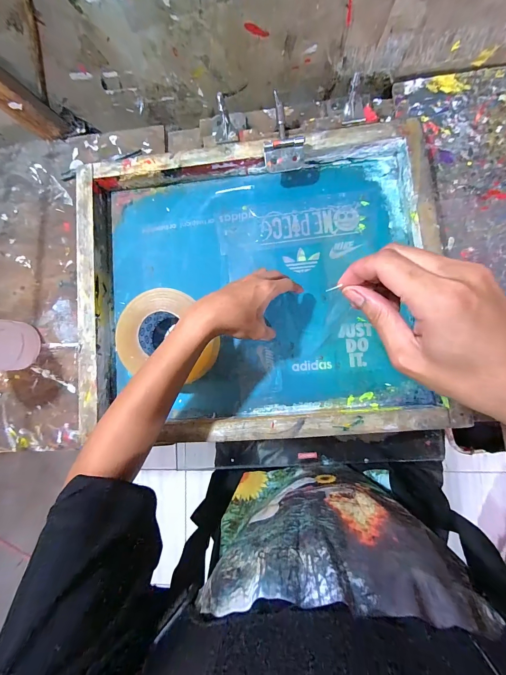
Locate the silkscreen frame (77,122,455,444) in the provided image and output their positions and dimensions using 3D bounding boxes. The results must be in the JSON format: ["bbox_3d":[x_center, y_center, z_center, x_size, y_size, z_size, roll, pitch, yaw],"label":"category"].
[{"bbox_3d":[-0.004,-0.078,0.457,0.532,0.052,0.444,-5,84,5],"label":"silkscreen frame"}]

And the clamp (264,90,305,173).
[{"bbox_3d":[0.050,-0.309,0.441,0.057,0.026,0.111,5,85,6],"label":"clamp"}]

